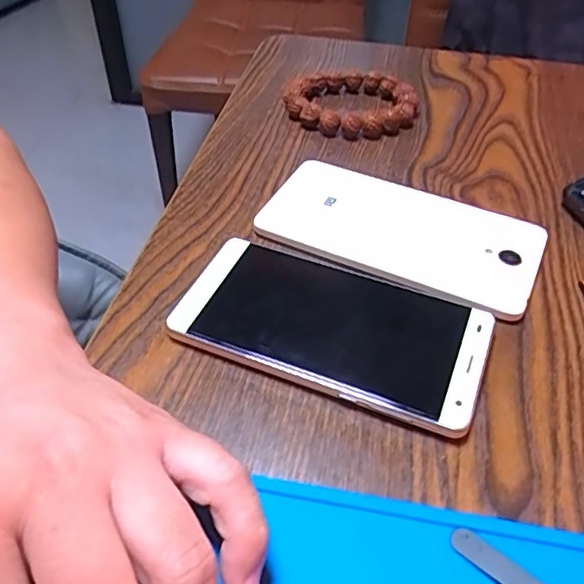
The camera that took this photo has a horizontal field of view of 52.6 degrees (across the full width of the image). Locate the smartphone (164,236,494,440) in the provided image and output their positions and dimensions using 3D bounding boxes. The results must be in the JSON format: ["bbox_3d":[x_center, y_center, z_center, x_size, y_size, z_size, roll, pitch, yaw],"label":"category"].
[{"bbox_3d":[0.017,0.013,0.281,0.144,0.014,0.074,18,49,15],"label":"smartphone"}]

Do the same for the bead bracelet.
[{"bbox_3d":[0.041,-0.135,0.421,0.075,0.015,0.083,-30,54,-26],"label":"bead bracelet"}]

